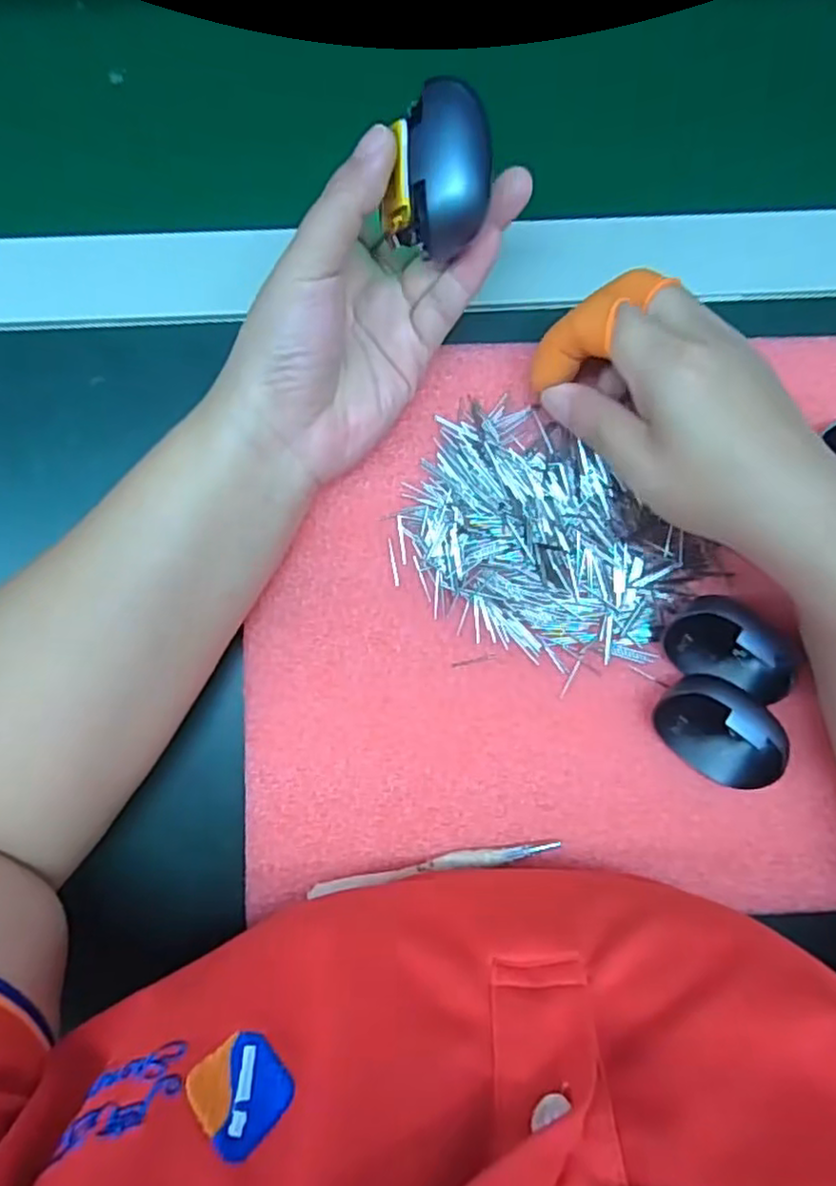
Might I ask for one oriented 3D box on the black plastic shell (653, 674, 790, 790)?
[{"bbox_3d":[0.132,0.060,0.298,0.055,0.030,0.037,36,87,0],"label":"black plastic shell"}]

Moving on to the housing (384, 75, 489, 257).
[{"bbox_3d":[0.007,-0.155,0.254,0.032,0.031,0.053,6,102,-12],"label":"housing"}]

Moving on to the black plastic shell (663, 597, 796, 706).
[{"bbox_3d":[0.137,0.023,0.299,0.055,0.030,0.034,22,87,-1],"label":"black plastic shell"}]

